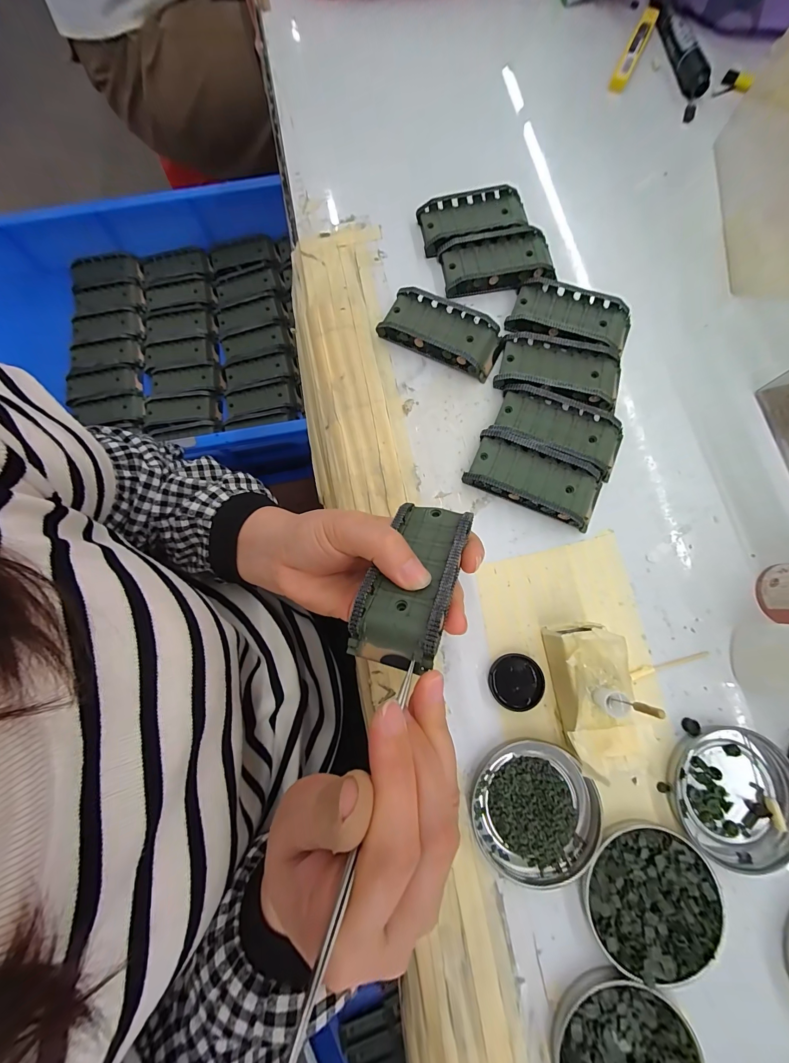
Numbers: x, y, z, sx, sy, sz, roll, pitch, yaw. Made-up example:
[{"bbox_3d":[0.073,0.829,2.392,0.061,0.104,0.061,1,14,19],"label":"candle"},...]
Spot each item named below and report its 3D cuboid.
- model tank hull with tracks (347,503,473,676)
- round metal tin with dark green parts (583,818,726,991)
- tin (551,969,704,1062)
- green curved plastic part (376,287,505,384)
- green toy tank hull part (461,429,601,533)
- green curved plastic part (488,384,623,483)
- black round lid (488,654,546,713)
[{"bbox_3d":[0.011,0.023,0.189,0.044,0.019,0.095,10,51,18],"label":"model tank hull with tracks"},{"bbox_3d":[0.155,0.222,0.212,0.076,0.008,0.076,0,78,1],"label":"round metal tin with dark green parts"},{"bbox_3d":[0.130,0.296,0.197,0.076,0.010,0.077,0,78,1],"label":"tin"},{"bbox_3d":[0.040,-0.164,0.289,0.098,0.018,0.044,27,80,6],"label":"green curved plastic part"},{"bbox_3d":[0.105,-0.039,0.263,0.095,0.018,0.044,23,80,5],"label":"green toy tank hull part"},{"bbox_3d":[0.126,-0.078,0.271,0.096,0.019,0.046,24,80,6],"label":"green curved plastic part"},{"bbox_3d":[0.082,0.102,0.239,0.035,0.007,0.035,0,78,1],"label":"black round lid"}]

